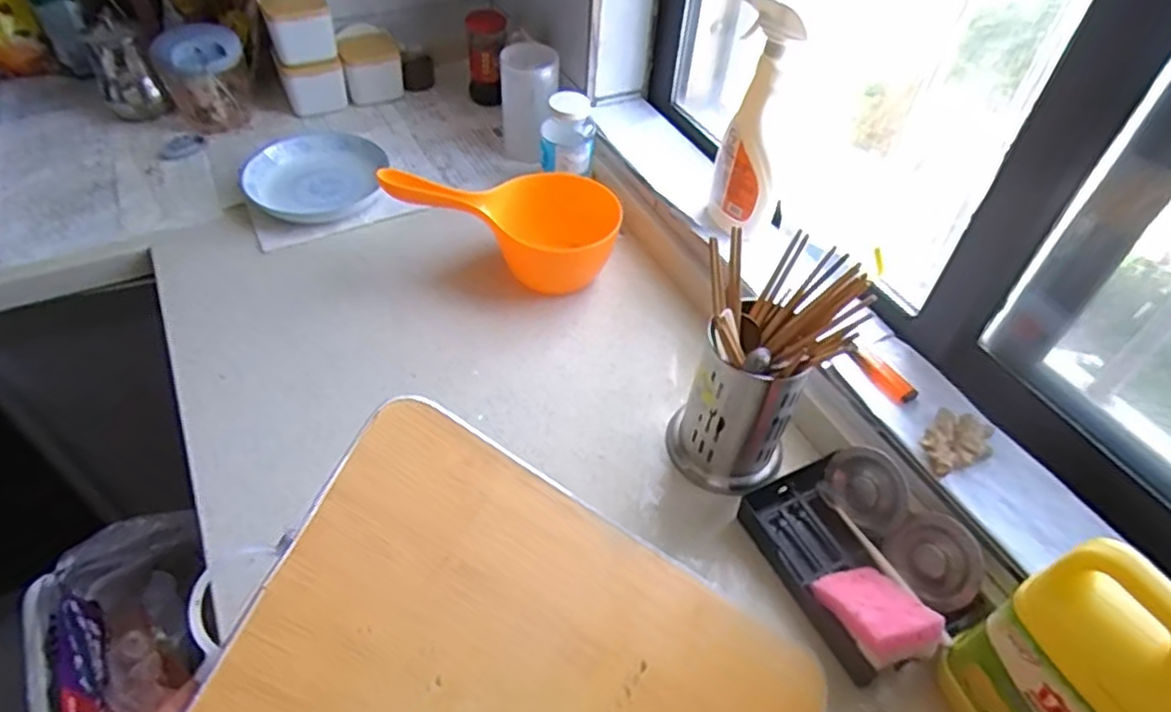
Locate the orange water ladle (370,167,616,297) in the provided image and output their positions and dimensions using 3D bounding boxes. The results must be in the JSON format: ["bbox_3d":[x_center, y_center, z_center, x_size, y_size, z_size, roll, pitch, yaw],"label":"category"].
[{"bbox_3d":[-0.100,-0.159,0.873,0.274,0.133,0.109,14,48,9],"label":"orange water ladle"}]

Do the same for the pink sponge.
[{"bbox_3d":[0.238,0.211,0.577,0.067,0.029,0.094,-13,14,-17],"label":"pink sponge"}]

